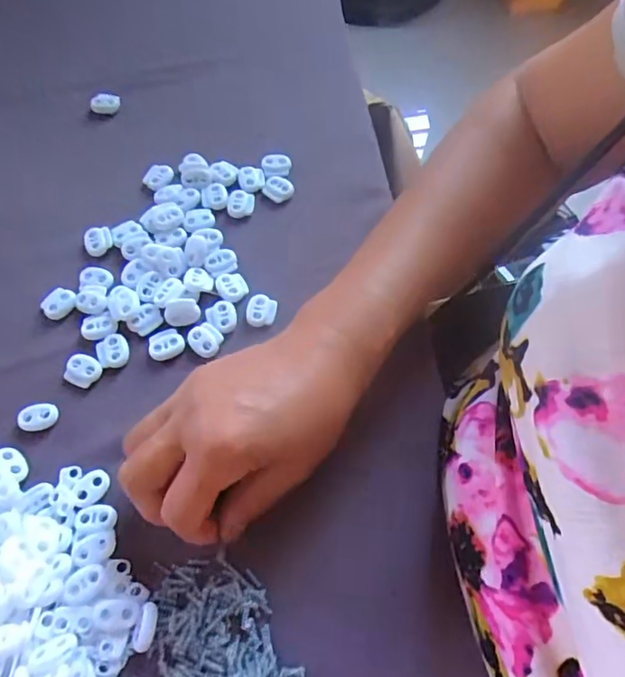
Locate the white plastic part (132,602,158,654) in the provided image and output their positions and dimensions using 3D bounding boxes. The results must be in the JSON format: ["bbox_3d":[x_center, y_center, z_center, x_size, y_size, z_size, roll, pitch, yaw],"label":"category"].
[{"bbox_3d":[-0.085,0.146,0.274,0.011,0.006,0.021,13,68,7],"label":"white plastic part"}]

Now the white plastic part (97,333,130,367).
[{"bbox_3d":[-0.126,0.007,0.337,0.019,0.004,0.021,-5,67,-1],"label":"white plastic part"}]

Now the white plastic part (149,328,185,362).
[{"bbox_3d":[-0.093,0.004,0.342,0.022,0.006,0.018,-26,69,-10],"label":"white plastic part"}]

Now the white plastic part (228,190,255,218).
[{"bbox_3d":[-0.052,-0.097,0.387,0.019,0.005,0.020,4,67,3],"label":"white plastic part"}]

